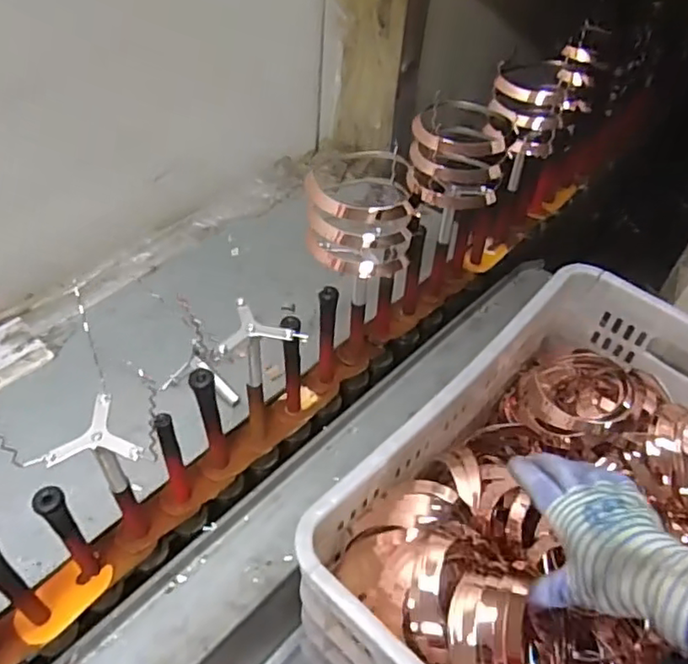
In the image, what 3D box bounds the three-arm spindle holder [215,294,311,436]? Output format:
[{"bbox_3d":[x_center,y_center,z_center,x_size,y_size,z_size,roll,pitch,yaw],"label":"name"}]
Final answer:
[{"bbox_3d":[-0.084,0.044,0.637,0.077,0.178,0.059,-12,51,-13],"label":"three-arm spindle holder"}]

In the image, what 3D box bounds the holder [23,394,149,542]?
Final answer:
[{"bbox_3d":[-0.206,0.144,0.544,0.071,0.180,0.063,-34,59,-27],"label":"holder"}]

